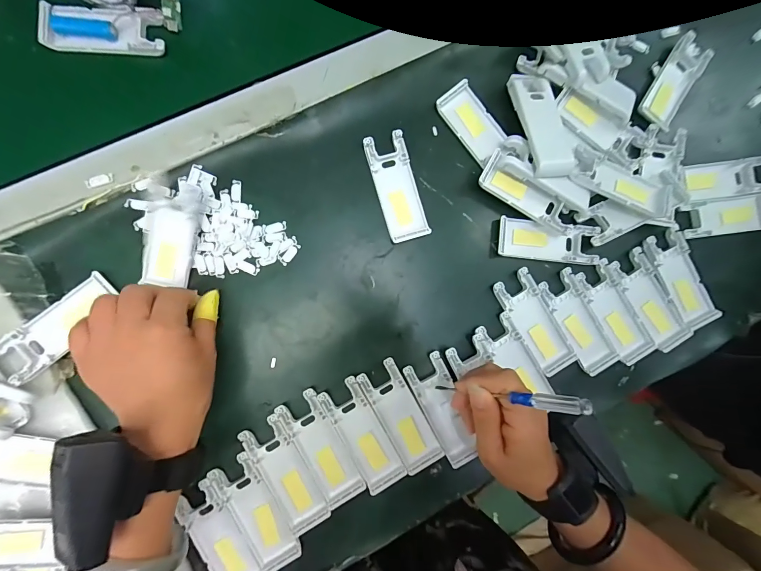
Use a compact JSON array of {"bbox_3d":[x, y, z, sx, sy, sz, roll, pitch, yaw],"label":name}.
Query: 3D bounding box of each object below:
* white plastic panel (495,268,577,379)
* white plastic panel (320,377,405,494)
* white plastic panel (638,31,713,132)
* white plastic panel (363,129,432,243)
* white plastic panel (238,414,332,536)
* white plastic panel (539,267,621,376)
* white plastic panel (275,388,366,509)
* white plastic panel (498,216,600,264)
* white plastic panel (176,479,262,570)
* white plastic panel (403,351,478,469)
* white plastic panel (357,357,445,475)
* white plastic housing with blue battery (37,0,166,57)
[{"bbox_3d":[0.156,0.035,0.350,0.041,0.011,0.103,-31,91,-7],"label":"white plastic panel"},{"bbox_3d":[-0.017,0.141,0.328,0.038,0.007,0.104,-28,90,-7],"label":"white plastic panel"},{"bbox_3d":[0.317,-0.218,0.371,0.041,0.016,0.110,32,84,-4],"label":"white plastic panel"},{"bbox_3d":[0.017,-0.096,0.343,0.040,0.011,0.103,-16,89,-7],"label":"white plastic panel"},{"bbox_3d":[-0.087,0.173,0.320,0.039,0.009,0.104,-29,90,-7],"label":"white plastic panel"},{"bbox_3d":[0.201,0.036,0.350,0.042,0.007,0.103,-30,91,-7],"label":"white plastic panel"},{"bbox_3d":[-0.055,0.151,0.326,0.038,0.011,0.104,-29,90,-7],"label":"white plastic panel"},{"bbox_3d":[0.170,-0.045,0.352,0.102,0.009,0.038,5,87,-6],"label":"white plastic panel"},{"bbox_3d":[-0.146,0.229,0.311,0.038,0.008,0.102,-30,91,-7],"label":"white plastic panel"},{"bbox_3d":[0.060,0.121,0.336,0.039,0.007,0.105,-22,89,-7],"label":"white plastic panel"},{"bbox_3d":[0.019,0.124,0.332,0.038,0.008,0.104,-29,90,-7],"label":"white plastic panel"},{"bbox_3d":[-0.254,-0.234,0.321,0.103,0.016,0.039,-1,87,-6],"label":"white plastic housing with blue battery"}]

